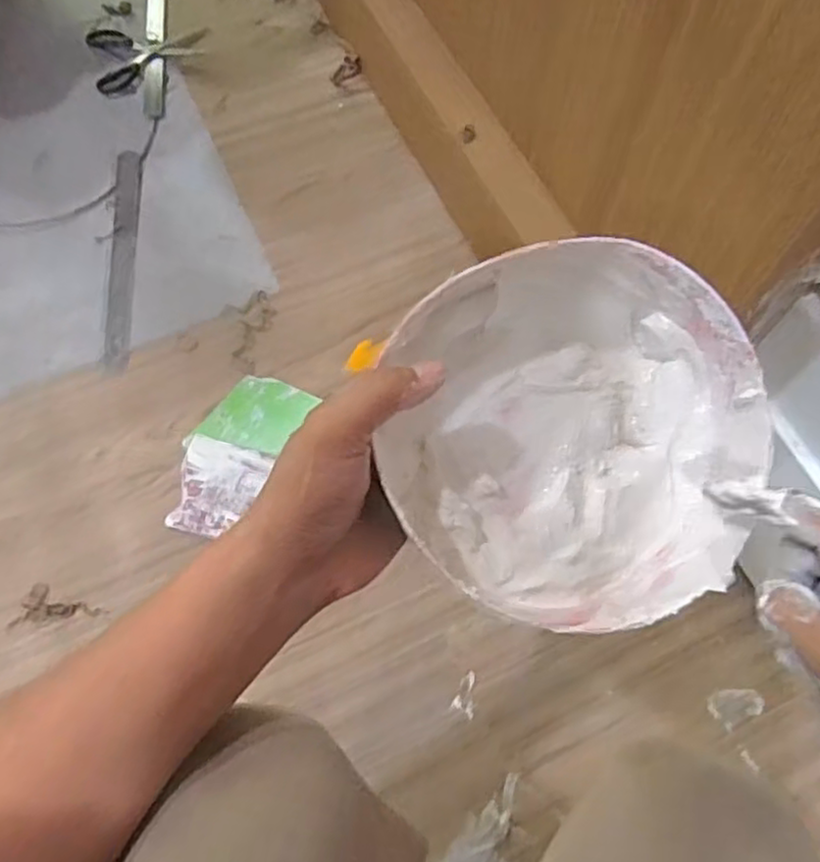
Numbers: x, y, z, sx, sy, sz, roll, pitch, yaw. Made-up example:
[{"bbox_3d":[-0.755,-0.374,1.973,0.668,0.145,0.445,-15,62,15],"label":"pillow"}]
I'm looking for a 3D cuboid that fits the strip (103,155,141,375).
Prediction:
[{"bbox_3d":[-0.357,-0.220,0.886,0.030,0.008,0.319,-4,68,-4],"label":"strip"}]

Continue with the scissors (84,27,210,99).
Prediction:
[{"bbox_3d":[-0.376,-0.527,1.007,0.165,0.015,0.138,-3,67,-4],"label":"scissors"}]

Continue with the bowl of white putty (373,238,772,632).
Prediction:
[{"bbox_3d":[0.085,0.004,0.384,0.212,0.085,0.197,1,87,-14],"label":"bowl of white putty"}]

